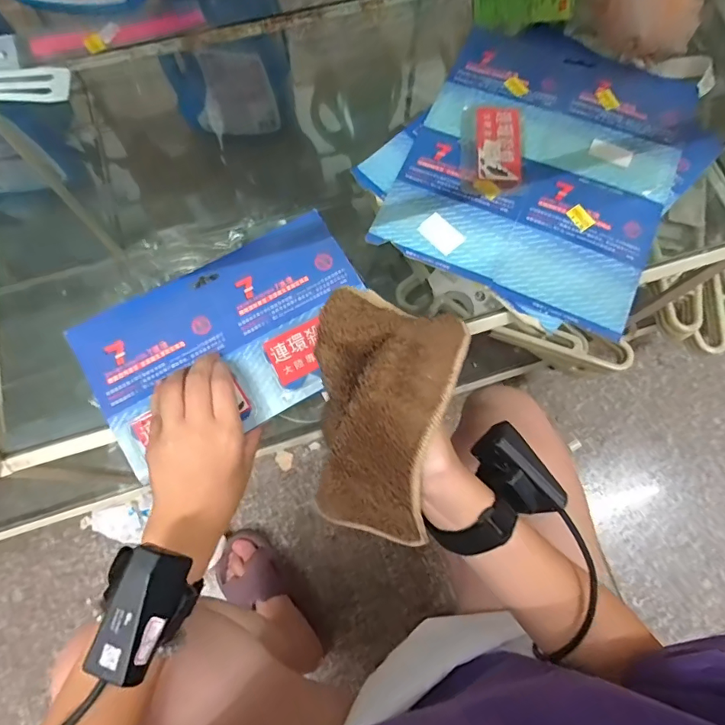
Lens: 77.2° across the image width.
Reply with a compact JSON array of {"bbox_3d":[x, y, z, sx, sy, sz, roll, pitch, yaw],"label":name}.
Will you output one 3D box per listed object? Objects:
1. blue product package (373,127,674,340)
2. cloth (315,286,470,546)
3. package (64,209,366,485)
[{"bbox_3d":[0.141,-0.125,0.416,0.235,0.014,0.137,24,73,6],"label":"blue product package"},{"bbox_3d":[0.012,0.053,0.352,0.069,0.204,0.129,-22,35,-35],"label":"cloth"},{"bbox_3d":[-0.109,-0.021,0.384,0.236,0.015,0.147,-30,75,-10],"label":"package"}]

